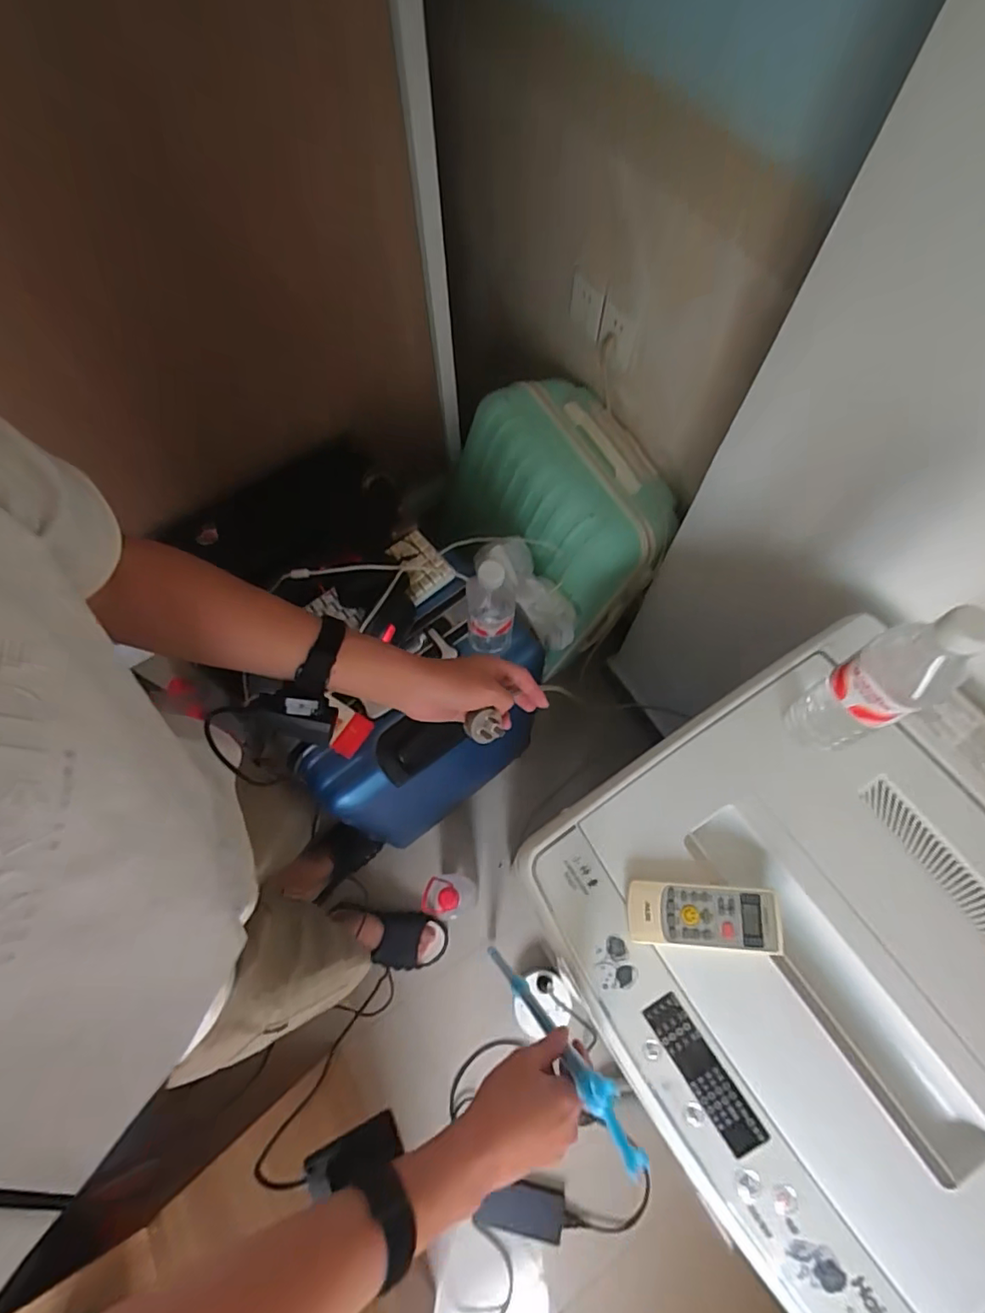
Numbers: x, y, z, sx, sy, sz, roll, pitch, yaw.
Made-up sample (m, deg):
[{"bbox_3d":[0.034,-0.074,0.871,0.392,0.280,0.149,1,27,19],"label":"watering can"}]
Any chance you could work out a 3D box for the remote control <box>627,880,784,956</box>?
[{"bbox_3d":[0.193,0.238,0.514,0.128,0.025,0.054,3,68,2],"label":"remote control"}]

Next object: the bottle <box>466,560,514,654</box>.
[{"bbox_3d":[-0.003,-0.069,0.733,0.059,0.177,0.057,-4,68,-1],"label":"bottle"}]

